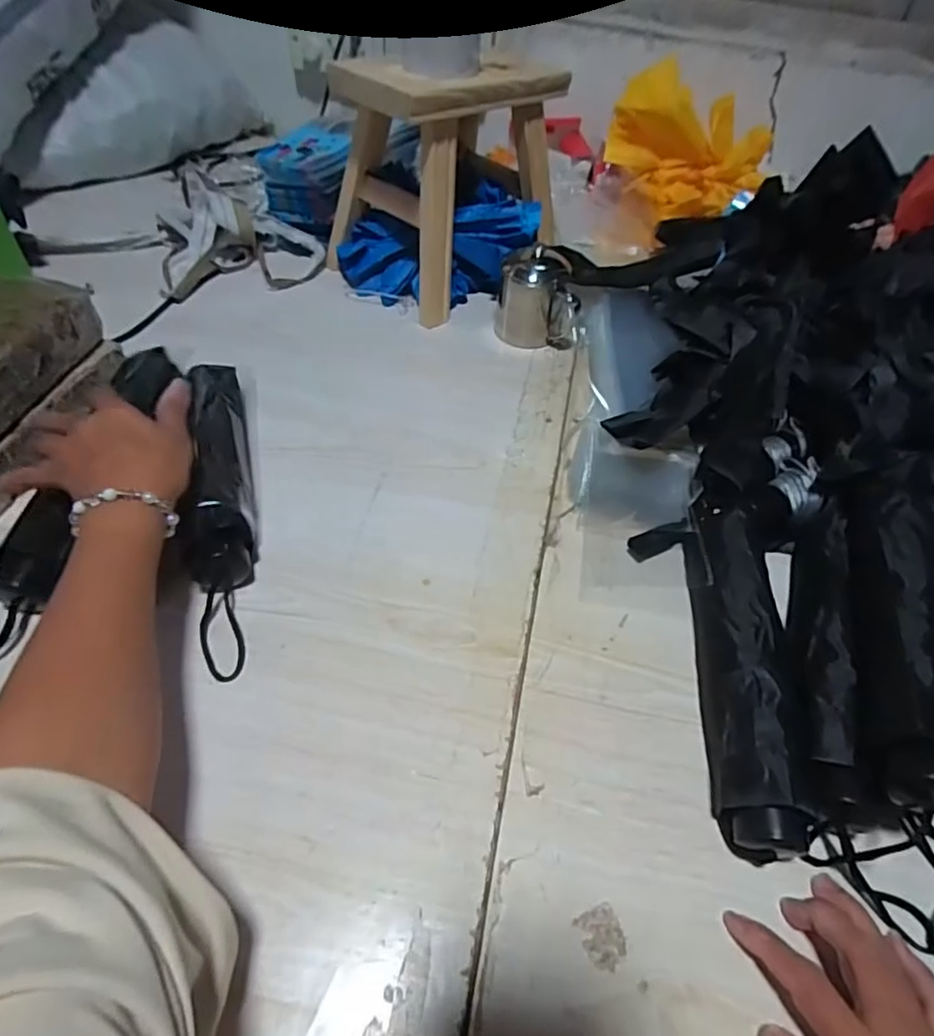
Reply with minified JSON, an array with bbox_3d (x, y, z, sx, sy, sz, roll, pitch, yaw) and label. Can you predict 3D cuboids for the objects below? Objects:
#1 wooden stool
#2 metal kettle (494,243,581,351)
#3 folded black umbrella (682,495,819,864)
[{"bbox_3d":[-0.024,-0.409,0.701,0.241,0.238,0.183,-31,58,-28],"label":"wooden stool"},{"bbox_3d":[0.088,-0.268,0.682,0.095,0.094,0.083,11,49,4],"label":"metal kettle"},{"bbox_3d":[0.195,0.088,0.413,0.054,0.049,0.277,10,49,3],"label":"folded black umbrella"}]

